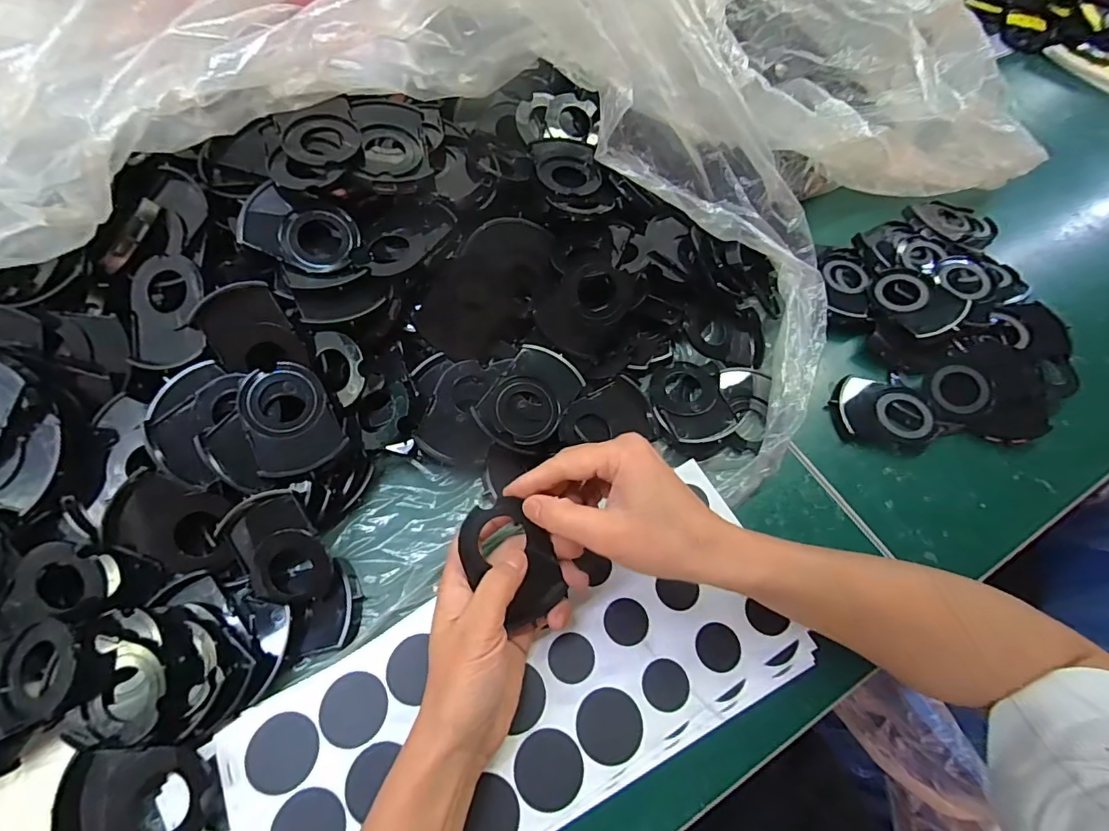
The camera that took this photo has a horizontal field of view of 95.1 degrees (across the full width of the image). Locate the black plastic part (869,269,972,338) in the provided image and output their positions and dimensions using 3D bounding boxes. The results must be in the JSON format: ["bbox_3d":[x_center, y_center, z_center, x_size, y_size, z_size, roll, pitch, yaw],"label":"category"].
[{"bbox_3d":[0.320,-0.102,0.452,0.052,0.028,0.073,-21,64,-13],"label":"black plastic part"}]

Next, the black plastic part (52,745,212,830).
[{"bbox_3d":[-0.236,0.218,0.281,0.079,0.018,0.059,-6,78,-1],"label":"black plastic part"}]

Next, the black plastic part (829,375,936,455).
[{"bbox_3d":[0.271,-0.001,0.418,0.077,0.021,0.058,13,62,5],"label":"black plastic part"}]

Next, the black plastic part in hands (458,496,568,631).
[{"bbox_3d":[-0.025,0.086,0.304,0.052,0.009,0.070,-18,79,-26],"label":"black plastic part in hands"}]

